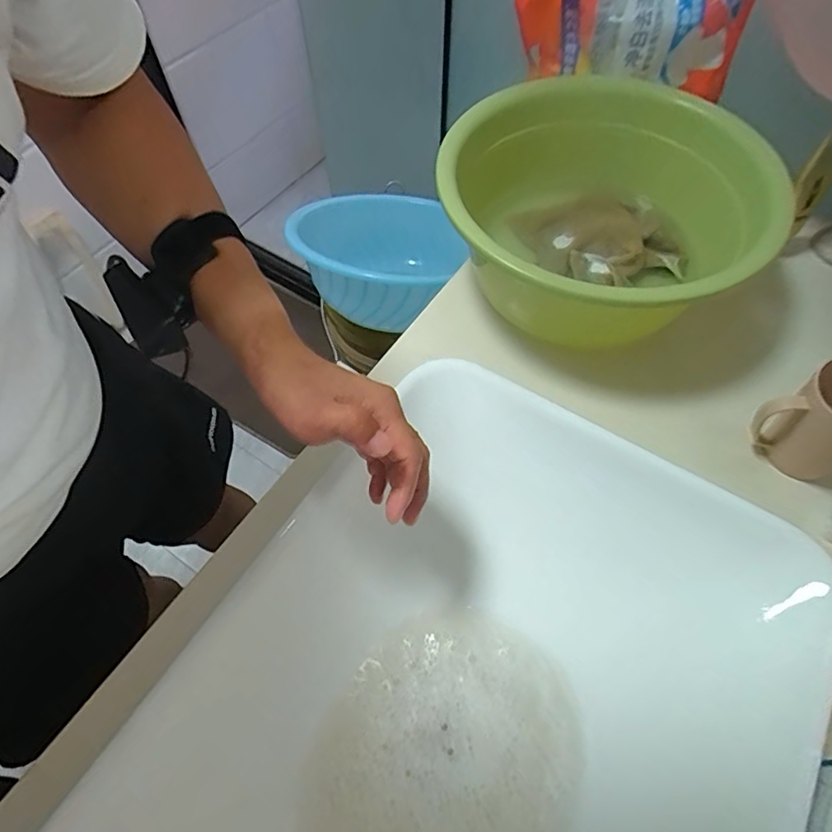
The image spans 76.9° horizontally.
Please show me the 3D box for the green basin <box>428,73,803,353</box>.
[{"bbox_3d":[0.198,-0.214,0.571,0.306,0.144,0.333,0,60,0],"label":"green basin"}]

